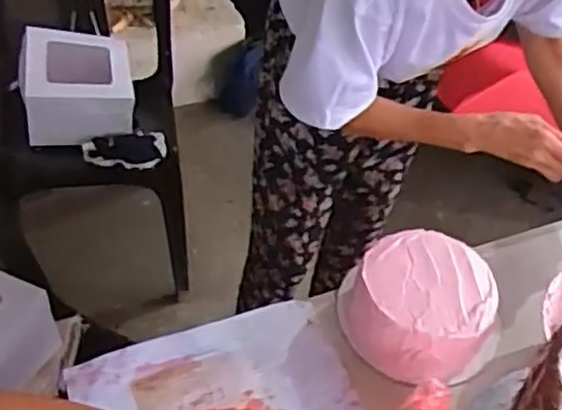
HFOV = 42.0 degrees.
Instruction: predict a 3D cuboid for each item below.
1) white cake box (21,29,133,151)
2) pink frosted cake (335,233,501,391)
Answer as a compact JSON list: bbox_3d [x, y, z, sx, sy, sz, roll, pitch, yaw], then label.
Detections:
[{"bbox_3d":[-0.454,-0.265,1.633,0.238,0.147,0.215,-4,46,-10],"label":"white cake box"},{"bbox_3d":[0.164,0.121,0.845,0.162,0.099,0.166,3,45,-3],"label":"pink frosted cake"}]

